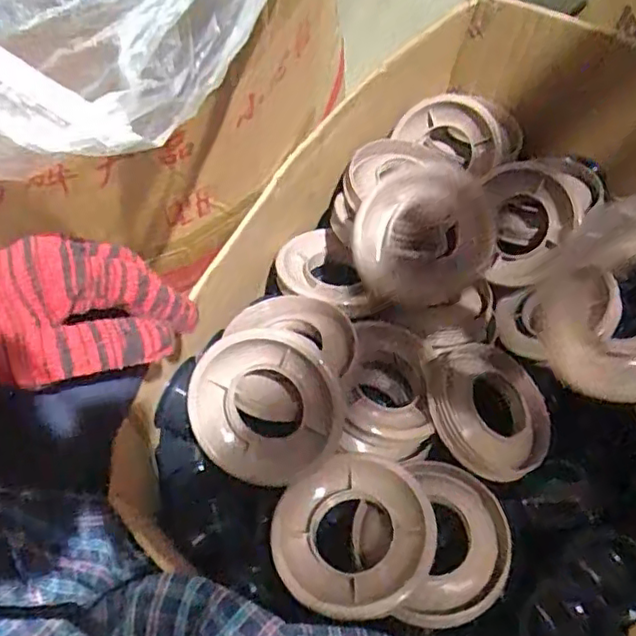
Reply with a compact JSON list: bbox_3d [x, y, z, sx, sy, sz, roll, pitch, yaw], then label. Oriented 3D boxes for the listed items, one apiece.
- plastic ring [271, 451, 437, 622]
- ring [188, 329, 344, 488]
[{"bbox_3d":[0.030,0.171,0.494,0.124,0.037,0.114,1,62,-2],"label":"plastic ring"},{"bbox_3d":[-0.041,0.071,0.506,0.121,0.013,0.122,1,99,6],"label":"ring"}]

